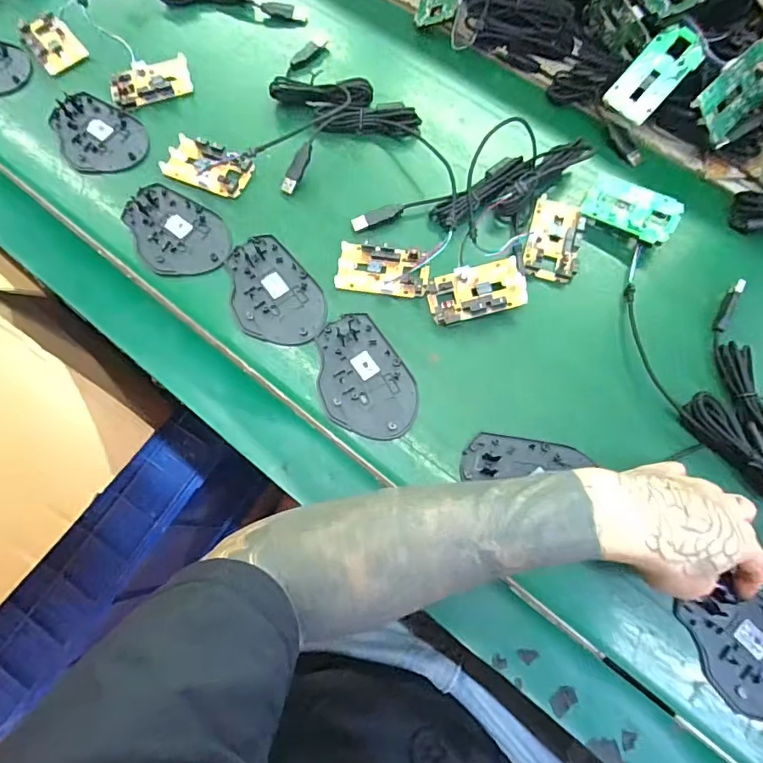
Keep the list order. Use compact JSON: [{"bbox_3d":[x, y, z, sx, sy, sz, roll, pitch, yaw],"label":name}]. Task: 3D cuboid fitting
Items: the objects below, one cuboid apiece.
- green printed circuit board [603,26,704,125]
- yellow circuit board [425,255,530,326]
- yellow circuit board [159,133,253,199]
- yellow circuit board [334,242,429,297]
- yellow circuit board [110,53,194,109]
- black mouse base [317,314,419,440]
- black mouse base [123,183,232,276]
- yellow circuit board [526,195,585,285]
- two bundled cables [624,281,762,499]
[{"bbox_3d":[0.249,-0.280,0.457,0.082,0.004,0.048,-47,69,17],"label":"green printed circuit board"},{"bbox_3d":[0.080,-0.076,0.425,0.078,0.018,0.047,-11,71,-4],"label":"yellow circuit board"},{"bbox_3d":[-0.166,-0.205,0.475,0.081,0.013,0.045,20,72,7],"label":"yellow circuit board"},{"bbox_3d":[0.002,-0.099,0.437,0.078,0.014,0.043,8,71,3],"label":"yellow circuit board"},{"bbox_3d":[-0.235,-0.306,0.512,0.079,0.011,0.048,-18,71,-6],"label":"yellow circuit board"},{"bbox_3d":[-0.017,-0.003,0.409,0.070,0.006,0.108,-32,73,-10],"label":"black mouse base"},{"bbox_3d":[-0.189,-0.135,0.457,0.109,0.006,0.072,36,75,12],"label":"black mouse base"},{"bbox_3d":[0.154,-0.128,0.448,0.044,0.011,0.082,14,71,5],"label":"yellow circuit board"},{"bbox_3d":[0.274,-0.005,0.393,0.103,0.028,0.187,-22,72,-7],"label":"two bundled cables"}]

